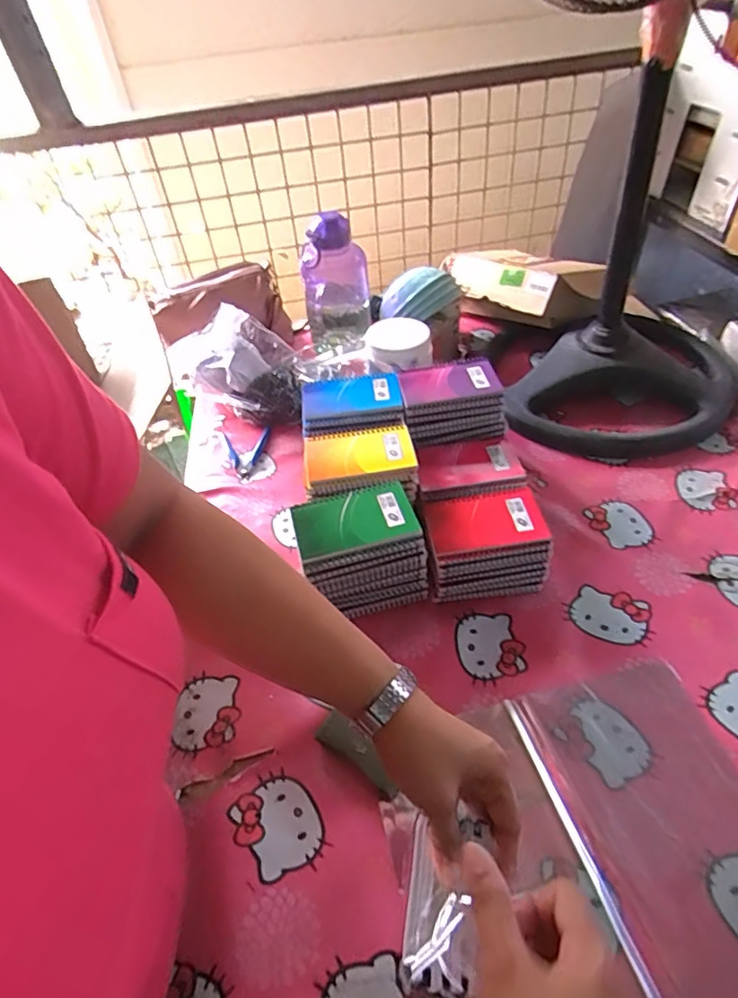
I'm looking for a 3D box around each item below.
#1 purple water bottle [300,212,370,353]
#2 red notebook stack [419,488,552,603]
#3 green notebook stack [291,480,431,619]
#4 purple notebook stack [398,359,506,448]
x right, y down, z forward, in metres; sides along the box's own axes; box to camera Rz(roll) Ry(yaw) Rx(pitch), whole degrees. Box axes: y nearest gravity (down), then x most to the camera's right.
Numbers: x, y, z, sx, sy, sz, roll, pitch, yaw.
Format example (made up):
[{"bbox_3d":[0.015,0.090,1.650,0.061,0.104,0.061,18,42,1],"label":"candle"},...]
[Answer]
[{"bbox_3d":[-0.061,-0.400,1.010,0.117,0.218,0.104,-5,45,2],"label":"purple water bottle"},{"bbox_3d":[0.139,0.054,0.653,0.134,0.084,0.100,-5,45,2],"label":"red notebook stack"},{"bbox_3d":[-0.010,0.069,0.634,0.129,0.129,0.101,-19,46,-11],"label":"green notebook stack"},{"bbox_3d":[0.115,-0.135,0.754,0.137,0.071,0.101,-9,45,-1],"label":"purple notebook stack"}]

